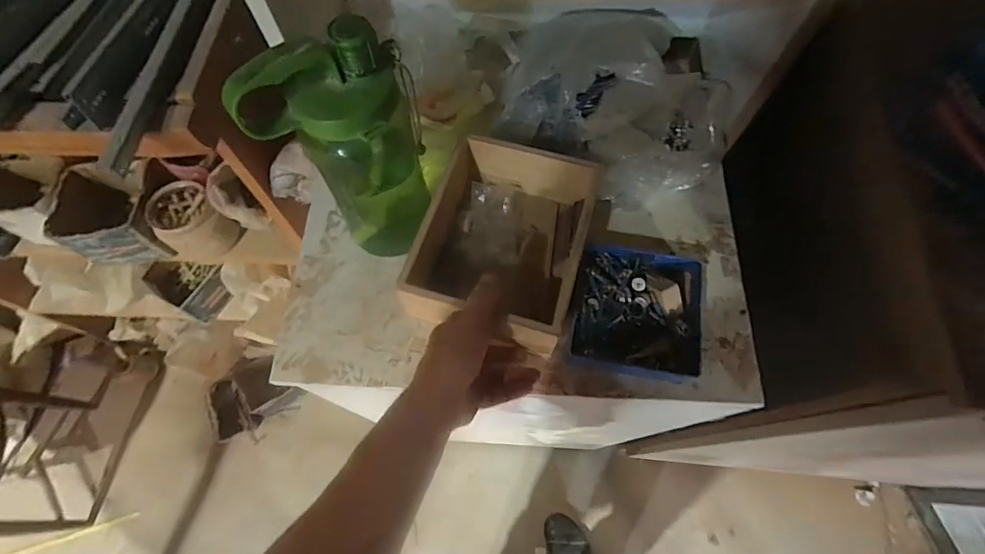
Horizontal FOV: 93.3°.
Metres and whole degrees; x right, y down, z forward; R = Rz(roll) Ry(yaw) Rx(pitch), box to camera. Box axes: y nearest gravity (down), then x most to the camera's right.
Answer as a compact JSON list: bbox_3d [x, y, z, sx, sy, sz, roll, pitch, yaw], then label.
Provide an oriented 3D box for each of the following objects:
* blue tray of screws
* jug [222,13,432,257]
[{"bbox_3d":[0.159,0.033,0.512,0.132,0.033,0.141,11,69,4],"label":"blue tray of screws"},{"bbox_3d":[-0.129,-0.111,0.455,0.118,0.264,0.076,-4,68,-1],"label":"jug"}]

